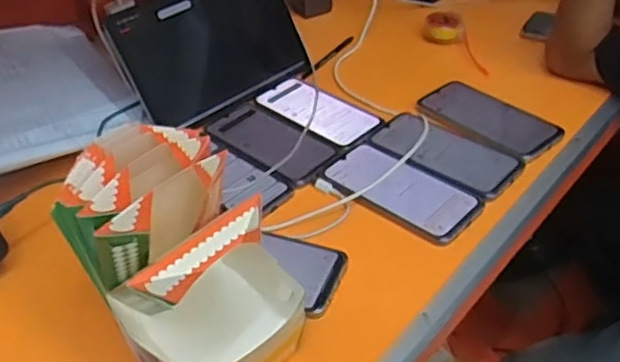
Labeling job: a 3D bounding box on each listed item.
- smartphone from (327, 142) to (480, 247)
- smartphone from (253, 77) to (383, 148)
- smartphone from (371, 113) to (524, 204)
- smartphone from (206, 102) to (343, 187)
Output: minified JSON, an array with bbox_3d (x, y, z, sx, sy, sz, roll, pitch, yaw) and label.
[{"bbox_3d":[0.101,0.004,0.714,0.078,0.009,0.171,-33,47,-31],"label":"smartphone"},{"bbox_3d":[0.009,-0.090,0.846,0.171,0.010,0.079,30,50,34],"label":"smartphone"},{"bbox_3d":[0.157,-0.039,0.758,0.172,0.012,0.088,28,49,33],"label":"smartphone"},{"bbox_3d":[-0.049,-0.052,0.797,0.086,0.008,0.176,-34,48,-32],"label":"smartphone"}]

